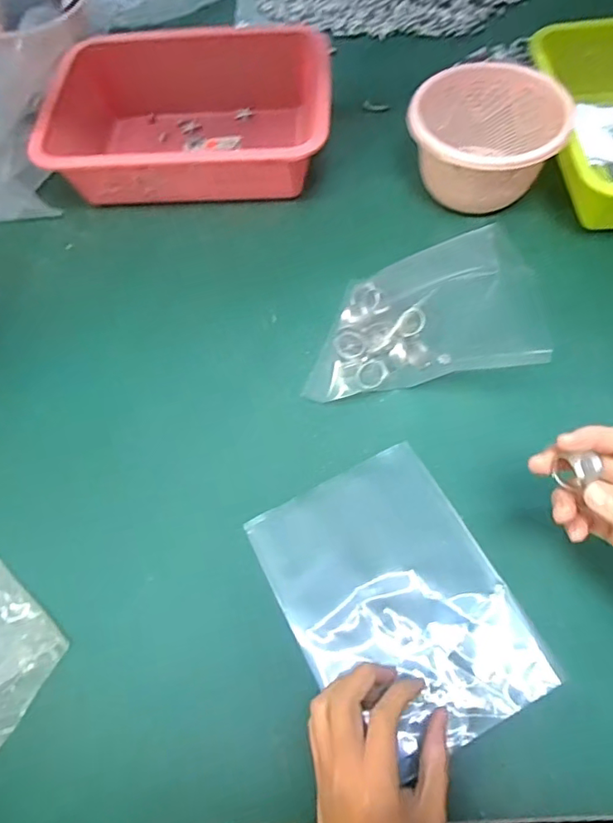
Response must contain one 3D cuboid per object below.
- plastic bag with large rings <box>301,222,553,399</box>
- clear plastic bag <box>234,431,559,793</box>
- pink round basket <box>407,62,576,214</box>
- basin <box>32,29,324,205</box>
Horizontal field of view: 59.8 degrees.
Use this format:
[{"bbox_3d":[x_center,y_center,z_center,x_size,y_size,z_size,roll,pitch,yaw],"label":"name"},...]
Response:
[{"bbox_3d":[0.105,-0.093,0.492,0.220,0.019,0.150,-11,63,-2],"label":"plastic bag with large rings"},{"bbox_3d":[0.062,0.132,0.388,0.148,0.018,0.197,-26,64,-10],"label":"clear plastic bag"},{"bbox_3d":[0.174,-0.267,0.532,0.133,0.079,0.131,-1,63,3],"label":"pink round basket"},{"bbox_3d":[-0.122,-0.319,0.600,0.301,0.088,0.224,4,63,6],"label":"basin"}]

